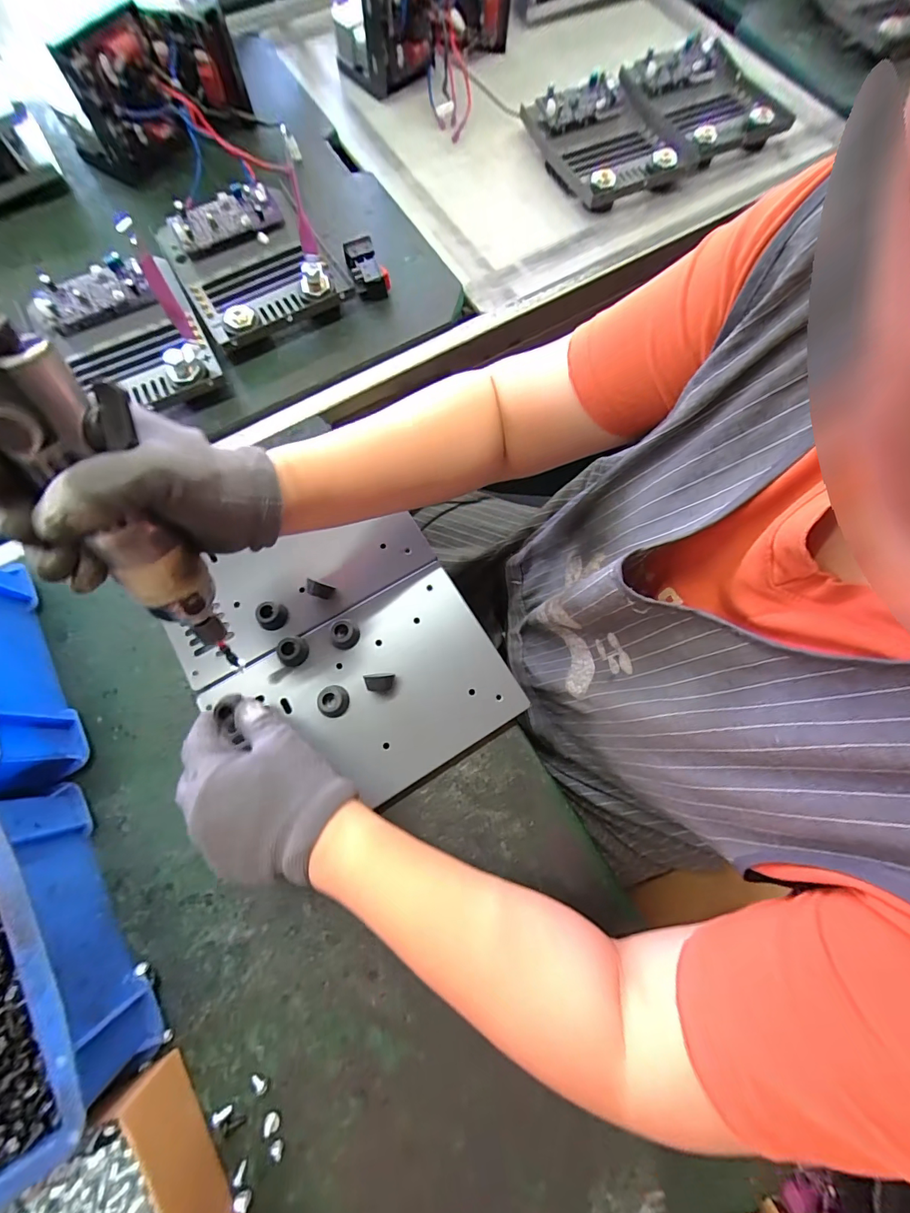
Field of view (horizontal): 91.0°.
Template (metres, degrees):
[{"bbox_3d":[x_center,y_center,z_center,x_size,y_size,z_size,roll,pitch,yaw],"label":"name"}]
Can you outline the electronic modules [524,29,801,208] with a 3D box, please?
[{"bbox_3d":[0.277,-0.630,0.583,0.324,0.045,0.190,-21,76,-7],"label":"electronic modules"}]

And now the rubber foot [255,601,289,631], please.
[{"bbox_3d":[-0.154,0.008,0.374,0.022,0.013,0.023,0,74,-1],"label":"rubber foot"}]

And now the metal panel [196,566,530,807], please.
[{"bbox_3d":[-0.064,0.071,0.361,0.203,0.009,0.143,-29,76,-9],"label":"metal panel"}]

